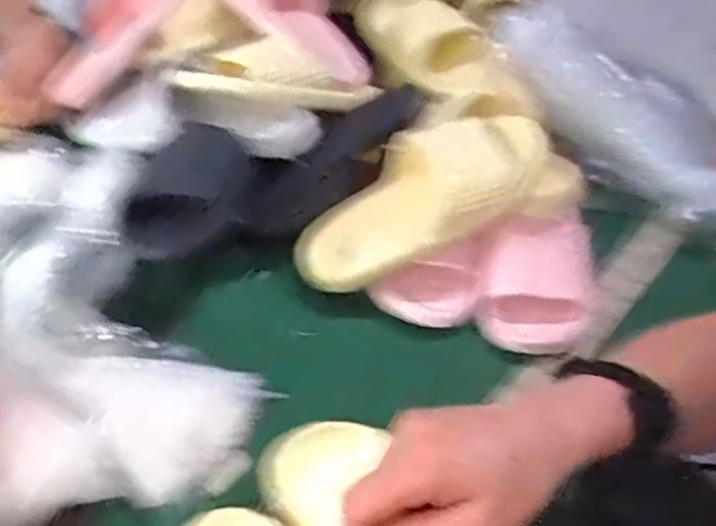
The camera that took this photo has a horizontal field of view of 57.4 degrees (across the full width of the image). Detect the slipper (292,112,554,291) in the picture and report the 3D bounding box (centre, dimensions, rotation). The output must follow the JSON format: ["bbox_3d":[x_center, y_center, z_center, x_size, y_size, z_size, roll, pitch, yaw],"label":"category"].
[{"bbox_3d":[0.064,-0.054,0.627,0.258,0.088,0.105,-32,54,-1],"label":"slipper"}]

